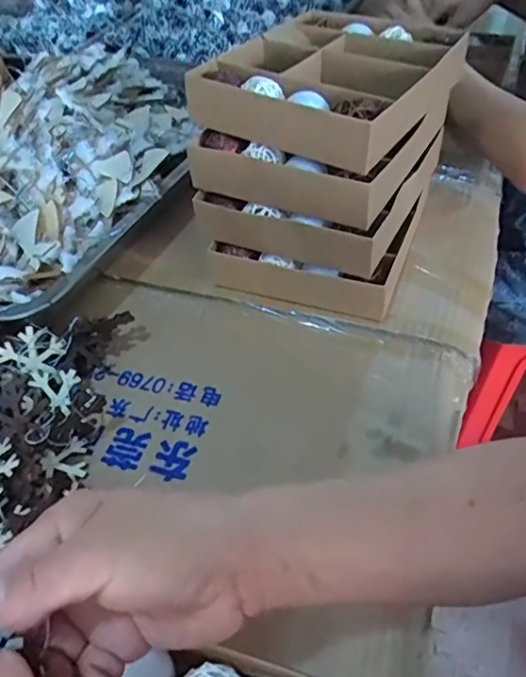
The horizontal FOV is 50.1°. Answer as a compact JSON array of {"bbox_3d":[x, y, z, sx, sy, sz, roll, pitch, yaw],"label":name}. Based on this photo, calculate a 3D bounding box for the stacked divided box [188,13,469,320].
[{"bbox_3d":[0.055,-0.157,0.526,0.181,0.192,0.222,16,48,18],"label":"stacked divided box"}]

